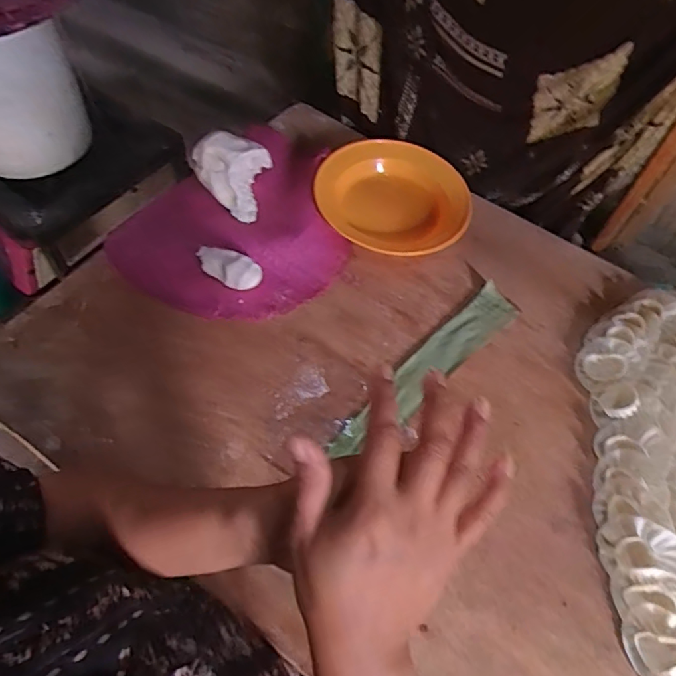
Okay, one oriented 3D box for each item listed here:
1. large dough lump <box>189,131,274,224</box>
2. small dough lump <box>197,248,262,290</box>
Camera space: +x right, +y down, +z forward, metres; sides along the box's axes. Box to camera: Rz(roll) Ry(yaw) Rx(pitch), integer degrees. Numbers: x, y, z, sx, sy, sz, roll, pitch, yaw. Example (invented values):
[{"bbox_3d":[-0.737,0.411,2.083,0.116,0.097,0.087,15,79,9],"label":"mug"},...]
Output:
[{"bbox_3d":[-0.143,-0.234,0.717,0.111,0.077,0.089,39,65,19],"label":"large dough lump"},{"bbox_3d":[-0.141,-0.089,0.658,0.082,0.029,0.038,17,60,8],"label":"small dough lump"}]

